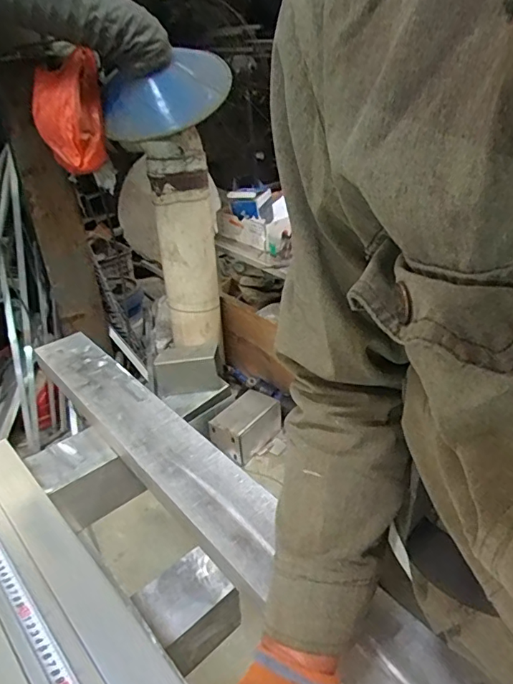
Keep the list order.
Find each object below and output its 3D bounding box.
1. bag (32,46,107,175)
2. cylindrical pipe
[{"bbox_3d":[-0.565,-0.678,1.521,0.203,0.307,0.212,-10,31,-11],"label":"bag"},{"bbox_3d":[-0.251,-0.336,1.829,0.215,0.731,0.184,-7,30,-5],"label":"cylindrical pipe"}]

